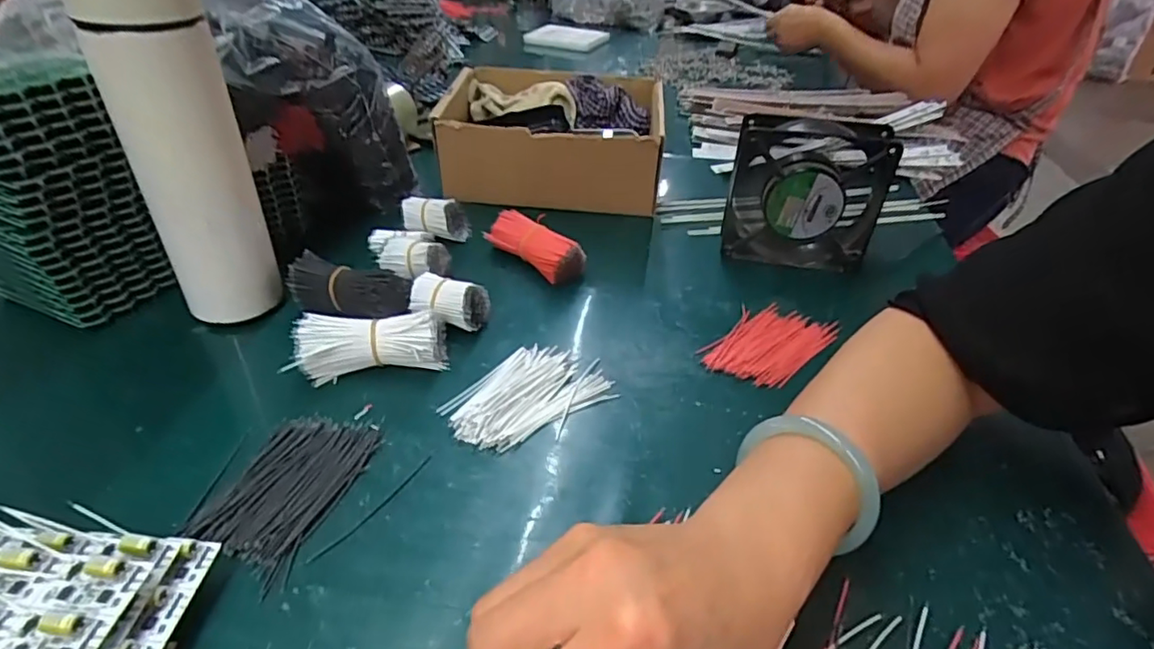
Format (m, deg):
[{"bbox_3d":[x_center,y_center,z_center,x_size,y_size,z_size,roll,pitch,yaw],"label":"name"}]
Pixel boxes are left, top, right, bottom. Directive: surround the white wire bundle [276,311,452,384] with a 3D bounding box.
[{"bbox_3d":[-0.137,0.013,0.394,0.094,0.035,0.037,-6,38,-12],"label":"white wire bundle"}]

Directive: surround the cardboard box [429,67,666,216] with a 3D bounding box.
[{"bbox_3d":[-0.020,-0.192,0.611,0.213,0.087,0.165,7,37,5],"label":"cardboard box"}]

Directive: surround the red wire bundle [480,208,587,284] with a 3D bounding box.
[{"bbox_3d":[-0.035,-0.067,0.503,0.091,0.032,0.038,26,42,27],"label":"red wire bundle"}]

